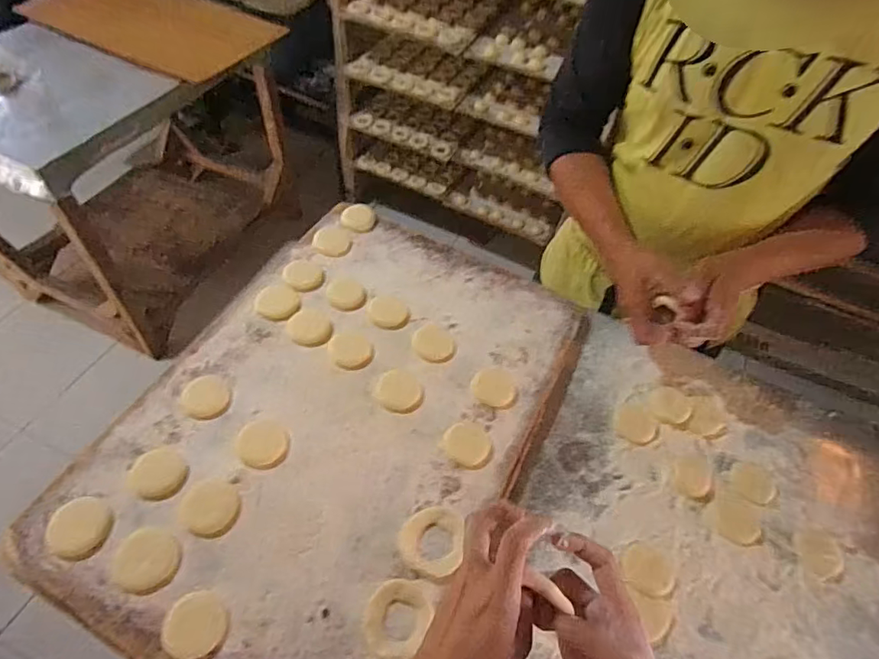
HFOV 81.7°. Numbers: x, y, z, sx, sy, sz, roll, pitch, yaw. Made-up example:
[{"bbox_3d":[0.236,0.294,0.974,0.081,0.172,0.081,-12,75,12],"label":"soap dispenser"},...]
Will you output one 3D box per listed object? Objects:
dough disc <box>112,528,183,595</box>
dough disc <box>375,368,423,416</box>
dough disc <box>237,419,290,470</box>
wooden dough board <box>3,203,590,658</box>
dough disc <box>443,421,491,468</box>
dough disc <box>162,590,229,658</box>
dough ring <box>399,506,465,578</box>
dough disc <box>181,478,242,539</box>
[{"bbox_3d":[-0.288,0.227,0.500,0.062,0.007,0.056,22,54,12],"label":"dough disc"},{"bbox_3d":[-0.049,0.077,0.632,0.057,0.005,0.059,2,53,-3],"label":"dough disc"},{"bbox_3d":[-0.200,0.130,0.577,0.057,0.004,0.058,2,53,-3],"label":"dough disc"},{"bbox_3d":[-0.112,0.089,0.616,0.439,0.024,0.598,24,54,13],"label":"wooden dough board"},{"bbox_3d":[0.033,0.134,0.598,0.055,0.004,0.052,2,53,-3],"label":"dough disc"},{"bbox_3d":[-0.225,0.272,0.468,0.054,0.007,0.055,2,53,-3],"label":"dough disc"},{"bbox_3d":[-0.008,0.219,0.530,0.064,0.013,0.066,2,53,-3],"label":"dough ring"},{"bbox_3d":[-0.240,0.187,0.535,0.060,0.004,0.056,2,53,-3],"label":"dough disc"}]

